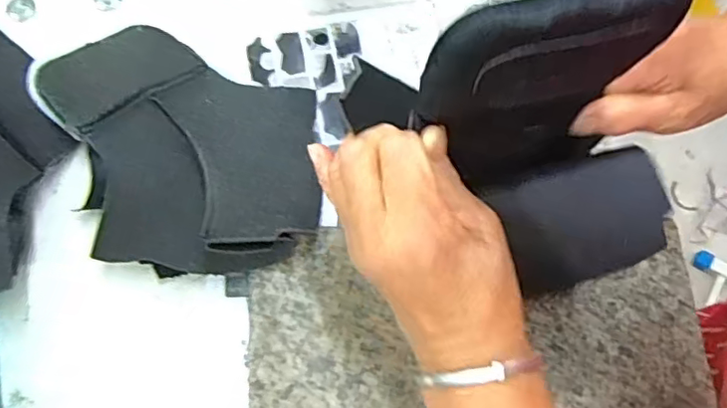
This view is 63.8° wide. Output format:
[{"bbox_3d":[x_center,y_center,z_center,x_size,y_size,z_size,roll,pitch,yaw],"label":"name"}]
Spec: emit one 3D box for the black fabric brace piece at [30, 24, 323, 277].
[{"bbox_3d":[-0.127,-0.047,0.397,0.195,0.072,0.176,5,74,1],"label":"black fabric brace piece"}]

